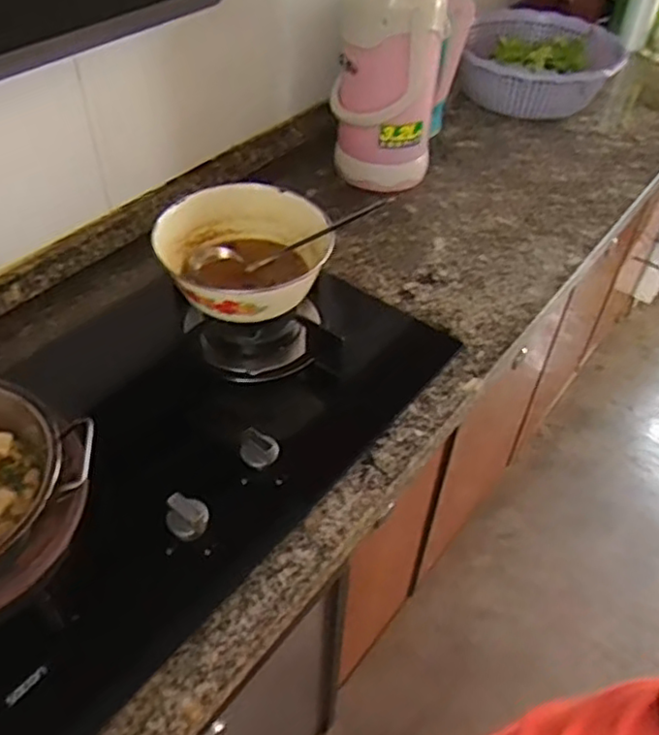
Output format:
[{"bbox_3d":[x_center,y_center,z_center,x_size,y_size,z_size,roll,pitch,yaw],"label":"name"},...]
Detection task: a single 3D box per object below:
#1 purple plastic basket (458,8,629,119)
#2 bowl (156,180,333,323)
[{"bbox_3d":[0.448,-0.649,1.429,0.316,0.117,0.363,16,46,12],"label":"purple plastic basket"},{"bbox_3d":[-0.096,-0.132,0.805,0.206,0.089,0.179,-32,55,-31],"label":"bowl"}]

